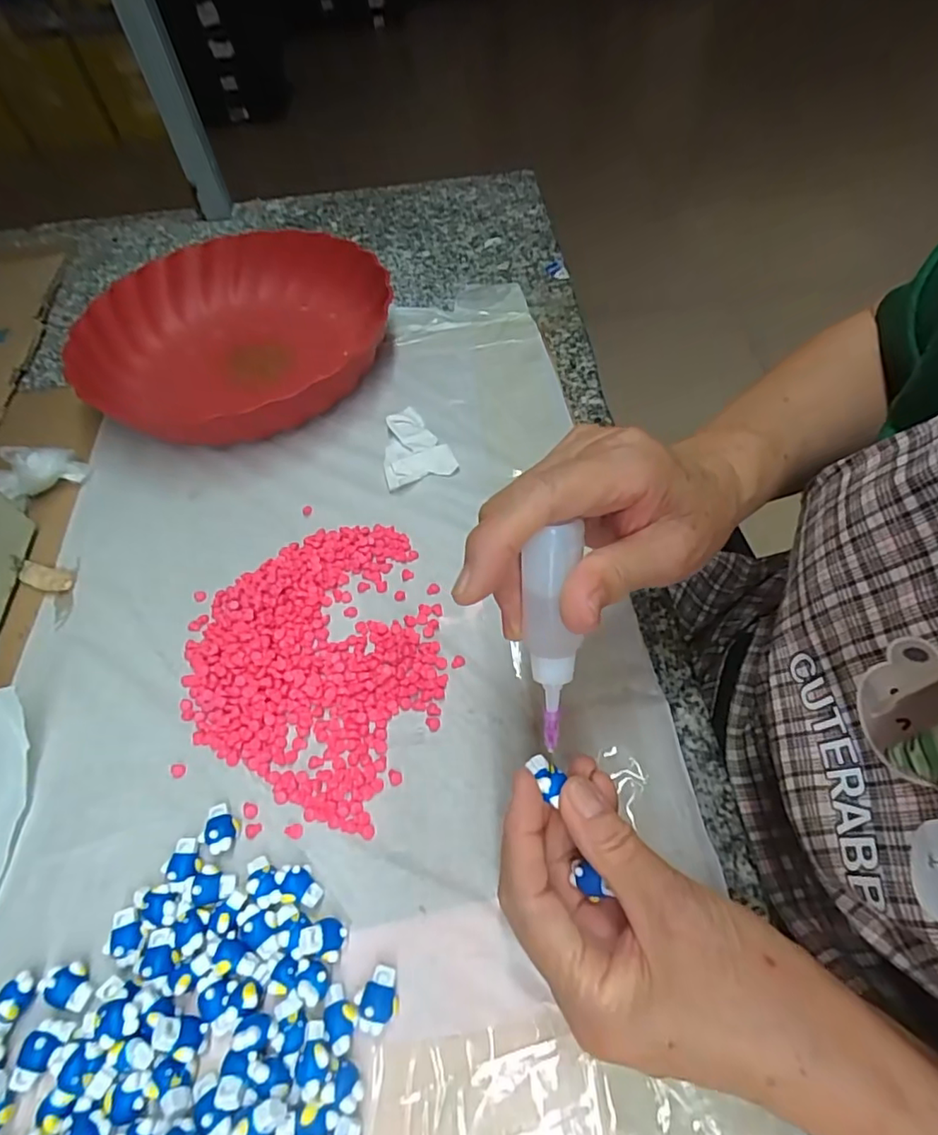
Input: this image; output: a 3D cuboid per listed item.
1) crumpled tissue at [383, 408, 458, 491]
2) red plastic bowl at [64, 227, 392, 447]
[{"bbox_3d":[-0.041,-0.087,0.396,0.047,0.008,0.069,-18,57,-7],"label":"crumpled tissue"},{"bbox_3d":[-0.183,-0.187,0.453,0.232,0.048,0.224,-2,57,3],"label":"red plastic bowl"}]

